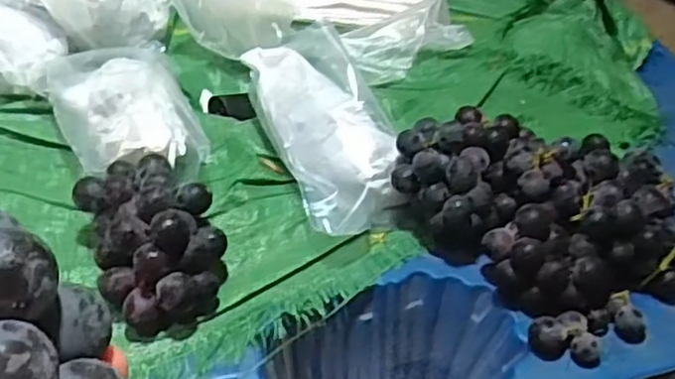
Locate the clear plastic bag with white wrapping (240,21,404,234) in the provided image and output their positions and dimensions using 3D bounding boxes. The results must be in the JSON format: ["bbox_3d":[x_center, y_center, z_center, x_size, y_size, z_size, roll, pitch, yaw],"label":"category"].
[{"bbox_3d":[-0.014,-0.077,0.733,0.106,0.070,0.262,-13,60,-20],"label":"clear plastic bag with white wrapping"}]

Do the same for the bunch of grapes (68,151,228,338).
[{"bbox_3d":[-0.163,0.042,0.619,0.113,0.087,0.156,-23,50,-28],"label":"bunch of grapes"}]

